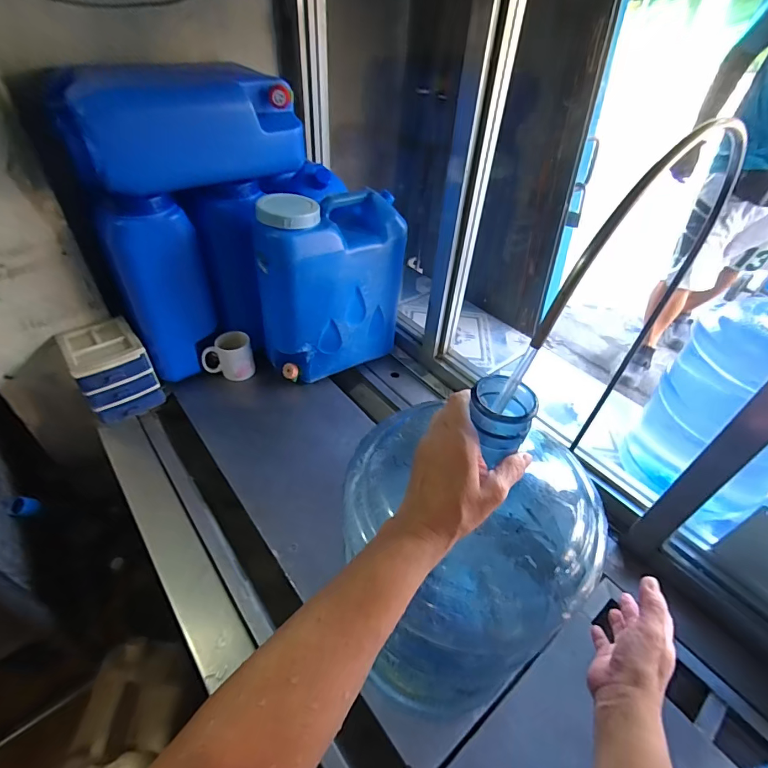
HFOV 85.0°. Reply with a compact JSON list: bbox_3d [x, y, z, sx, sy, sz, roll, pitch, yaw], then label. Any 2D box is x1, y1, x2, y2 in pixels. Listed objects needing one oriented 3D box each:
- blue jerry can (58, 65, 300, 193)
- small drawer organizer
[{"bbox_3d":[-0.378,-0.486,0.805,0.394,0.178,0.177,-29,52,-30],"label":"blue jerry can"},{"bbox_3d":[-0.596,-0.028,0.925,0.135,0.151,0.172,-29,52,-30],"label":"small drawer organizer"}]

